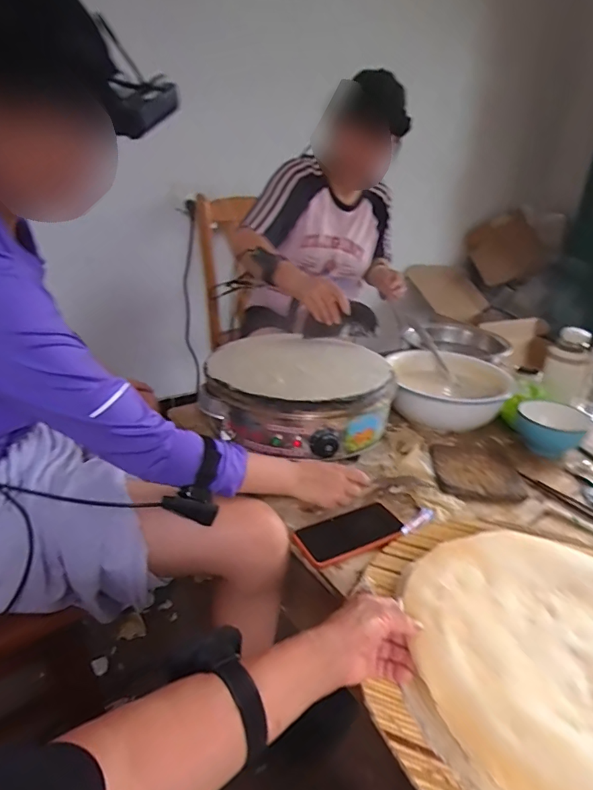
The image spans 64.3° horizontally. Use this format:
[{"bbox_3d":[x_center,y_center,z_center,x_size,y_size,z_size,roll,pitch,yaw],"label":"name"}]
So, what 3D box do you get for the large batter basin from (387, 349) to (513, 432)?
[{"bbox_3d":[0.377,-0.020,1.170,0.292,0.103,0.310,4,25,3],"label":"large batter basin"}]

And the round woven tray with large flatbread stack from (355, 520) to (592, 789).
[{"bbox_3d":[0.283,0.285,0.510,0.439,0.061,0.400,2,25,-1],"label":"round woven tray with large flatbread stack"}]

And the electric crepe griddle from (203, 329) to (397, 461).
[{"bbox_3d":[0.007,-0.016,1.005,0.368,0.120,0.371,5,25,5],"label":"electric crepe griddle"}]

